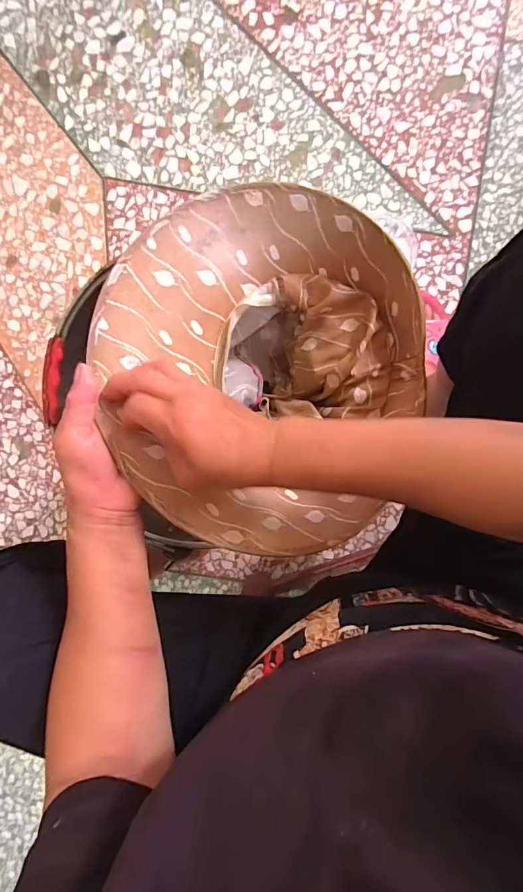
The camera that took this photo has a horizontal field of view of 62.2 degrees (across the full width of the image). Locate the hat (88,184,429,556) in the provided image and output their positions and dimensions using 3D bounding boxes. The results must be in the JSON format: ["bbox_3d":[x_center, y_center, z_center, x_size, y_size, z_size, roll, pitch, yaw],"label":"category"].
[{"bbox_3d":[0.007,-0.064,0.428,0.324,0.147,0.312,1,86,-18],"label":"hat"}]

